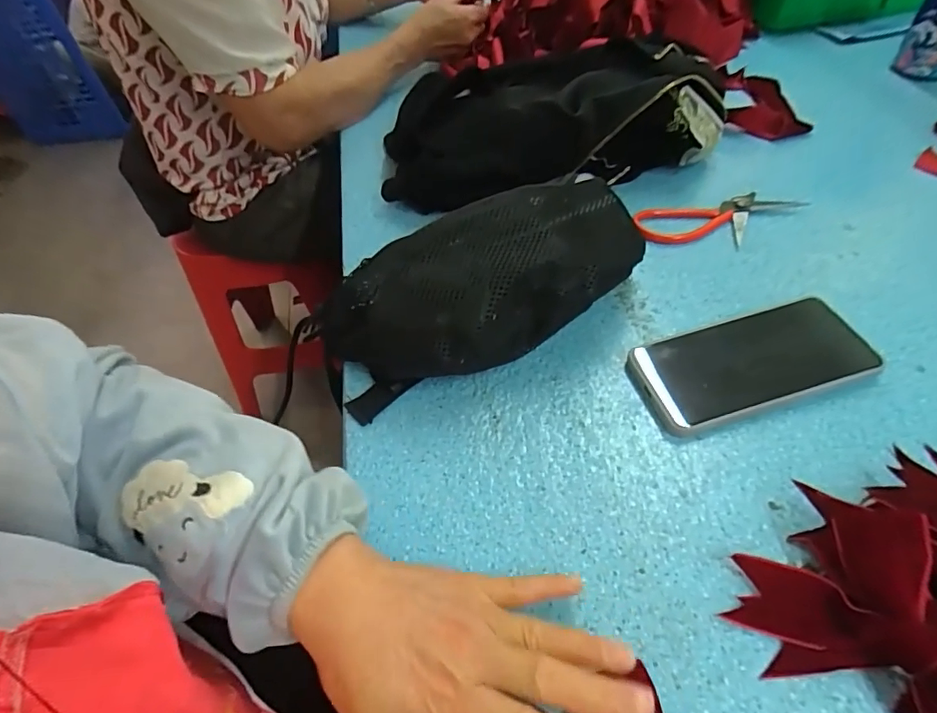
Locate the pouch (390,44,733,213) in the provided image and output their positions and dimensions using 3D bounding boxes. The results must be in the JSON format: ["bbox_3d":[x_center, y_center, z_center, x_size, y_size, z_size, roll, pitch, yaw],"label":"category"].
[{"bbox_3d":[0.084,-0.243,0.539,0.354,0.103,0.139,-5,48,4],"label":"pouch"}]

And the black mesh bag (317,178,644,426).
[{"bbox_3d":[0.021,-0.051,0.395,0.267,0.095,0.122,-27,50,-16],"label":"black mesh bag"}]

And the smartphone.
[{"bbox_3d":[0.206,0.005,0.379,0.159,0.016,0.076,-15,52,-6],"label":"smartphone"}]

